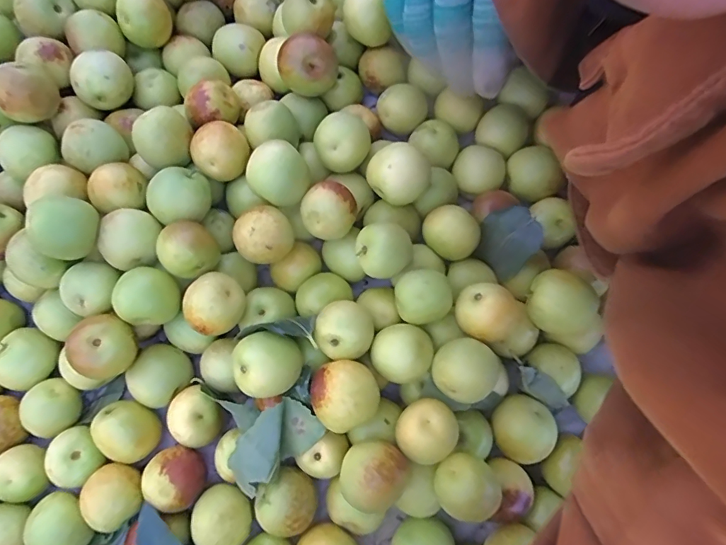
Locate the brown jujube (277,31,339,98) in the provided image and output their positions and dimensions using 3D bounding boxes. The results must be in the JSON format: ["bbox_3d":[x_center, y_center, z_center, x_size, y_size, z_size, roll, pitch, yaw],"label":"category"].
[{"bbox_3d":[-0.038,-0.136,0.317,0.035,0.037,0.036,0,77,1],"label":"brown jujube"}]

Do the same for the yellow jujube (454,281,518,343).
[{"bbox_3d":[0.072,0.025,0.281,0.035,0.030,0.032,0,77,1],"label":"yellow jujube"}]

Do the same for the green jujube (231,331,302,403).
[{"bbox_3d":[-0.056,0.054,0.273,0.037,0.029,0.037,0,77,1],"label":"green jujube"}]

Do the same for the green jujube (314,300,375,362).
[{"bbox_3d":[-0.011,0.035,0.279,0.034,0.029,0.033,0,77,1],"label":"green jujube"}]

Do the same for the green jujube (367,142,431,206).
[{"bbox_3d":[0.022,-0.060,0.298,0.034,0.036,0.032,0,77,1],"label":"green jujube"}]

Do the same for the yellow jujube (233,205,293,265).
[{"bbox_3d":[-0.061,-0.021,0.294,0.033,0.033,0.031,0,77,1],"label":"yellow jujube"}]

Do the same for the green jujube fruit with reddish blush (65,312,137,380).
[{"bbox_3d":[-0.152,0.045,0.279,0.031,0.031,0.036,6,77,2],"label":"green jujube fruit with reddish blush"}]

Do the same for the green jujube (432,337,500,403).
[{"bbox_3d":[0.059,0.058,0.277,0.035,0.036,0.034,0,77,1],"label":"green jujube"}]

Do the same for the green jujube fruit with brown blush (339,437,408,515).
[{"bbox_3d":[0.006,0.112,0.262,0.035,0.037,0.036,0,77,1],"label":"green jujube fruit with brown blush"}]

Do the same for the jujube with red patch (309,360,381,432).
[{"bbox_3d":[-0.010,0.069,0.267,0.037,0.031,0.037,0,77,1],"label":"jujube with red patch"}]

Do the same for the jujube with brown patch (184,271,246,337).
[{"bbox_3d":[-0.088,0.020,0.282,0.032,0.029,0.035,0,77,1],"label":"jujube with brown patch"}]

